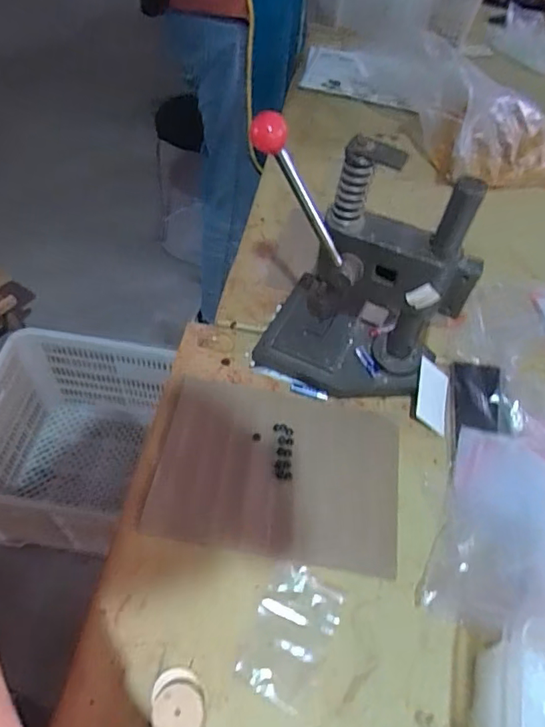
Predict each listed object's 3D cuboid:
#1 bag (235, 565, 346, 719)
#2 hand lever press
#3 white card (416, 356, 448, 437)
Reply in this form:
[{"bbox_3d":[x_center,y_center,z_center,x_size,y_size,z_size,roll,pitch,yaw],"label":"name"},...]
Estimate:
[{"bbox_3d":[0.019,0.263,0.511,0.076,0.004,0.118,22,54,11],"label":"bag"},{"bbox_3d":[0.105,-0.113,0.610,0.236,0.302,0.166,16,53,7],"label":"hand lever press"},{"bbox_3d":[0.206,0.042,0.671,0.048,0.006,0.089,28,56,-19],"label":"white card"}]

